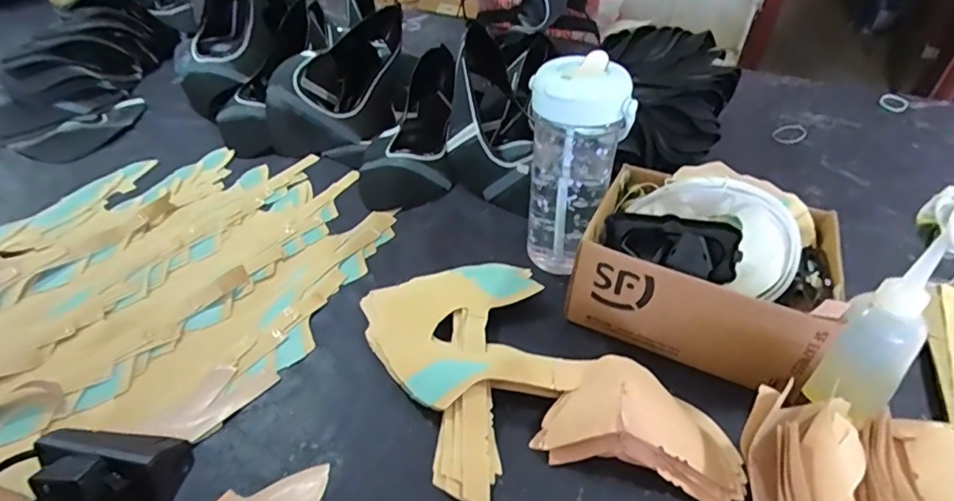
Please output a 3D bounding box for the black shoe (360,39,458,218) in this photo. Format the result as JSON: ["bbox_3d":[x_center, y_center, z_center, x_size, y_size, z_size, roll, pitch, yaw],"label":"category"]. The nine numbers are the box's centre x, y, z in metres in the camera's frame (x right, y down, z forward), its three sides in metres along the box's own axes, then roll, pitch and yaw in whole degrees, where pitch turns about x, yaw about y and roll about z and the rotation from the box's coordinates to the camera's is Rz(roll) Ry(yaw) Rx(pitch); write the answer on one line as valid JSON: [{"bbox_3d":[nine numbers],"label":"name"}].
[{"bbox_3d":[-0.098,-0.185,0.722,0.128,0.129,0.282,1,41,-1],"label":"black shoe"}]

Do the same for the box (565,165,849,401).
[{"bbox_3d":[0.206,0.020,0.484,0.204,0.104,0.163,20,44,20],"label":"box"}]

